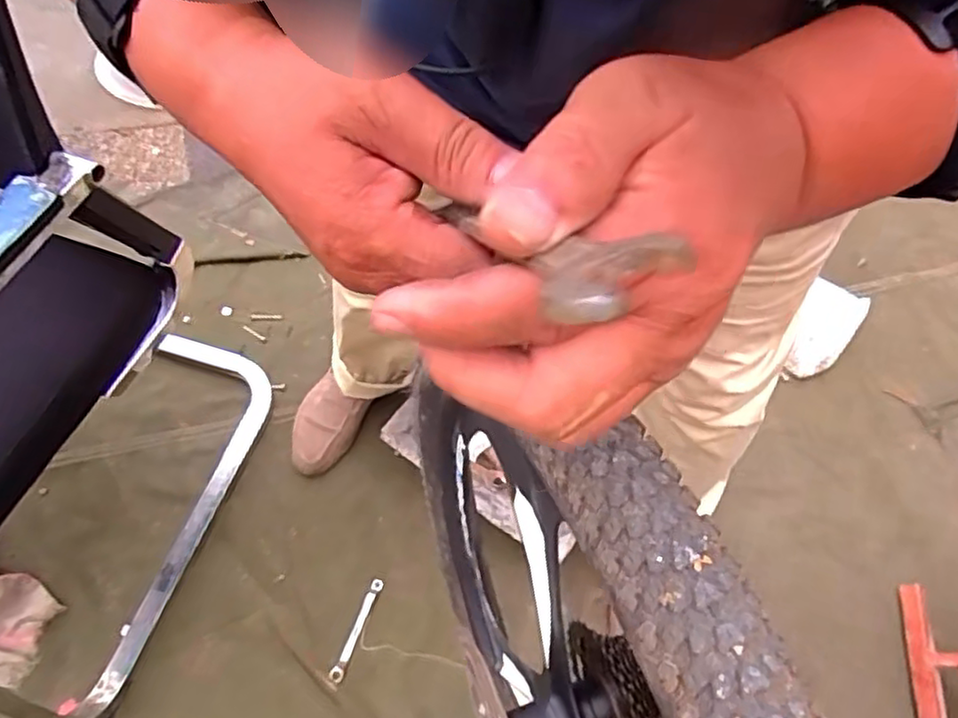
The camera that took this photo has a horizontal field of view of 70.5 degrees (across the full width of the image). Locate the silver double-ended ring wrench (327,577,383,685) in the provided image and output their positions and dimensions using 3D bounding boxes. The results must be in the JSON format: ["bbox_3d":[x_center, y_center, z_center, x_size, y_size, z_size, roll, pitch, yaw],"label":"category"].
[{"bbox_3d":[-0.168,0.372,0.938,0.018,0.004,0.143,19,55,8],"label":"silver double-ended ring wrench"}]

